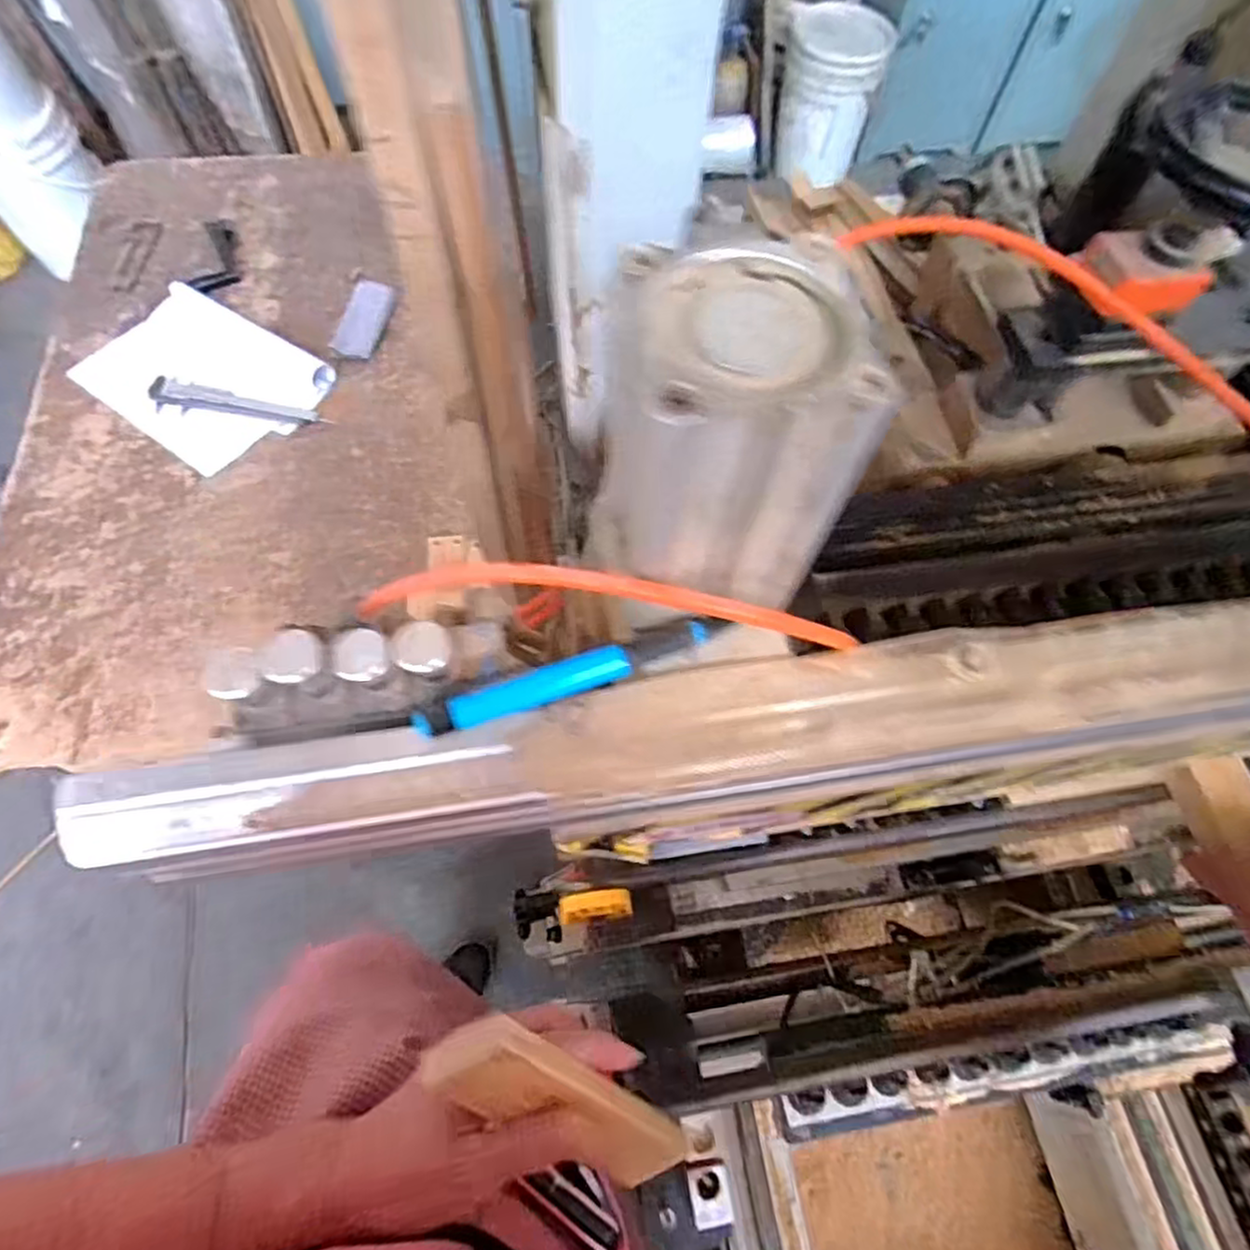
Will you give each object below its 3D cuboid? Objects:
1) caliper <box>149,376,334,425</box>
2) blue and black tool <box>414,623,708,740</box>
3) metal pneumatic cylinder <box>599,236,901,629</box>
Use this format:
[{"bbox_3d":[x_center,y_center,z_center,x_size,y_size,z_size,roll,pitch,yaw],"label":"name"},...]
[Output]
[{"bbox_3d":[-0.557,-0.313,0.994,0.261,0.010,0.056,11,64,3],"label":"caliper"},{"bbox_3d":[-0.021,0.019,0.258,0.110,0.009,0.013,-18,66,-11],"label":"blue and black tool"},{"bbox_3d":[0.030,-0.054,0.228,0.073,0.108,0.061,-1,64,-3],"label":"metal pneumatic cylinder"}]

